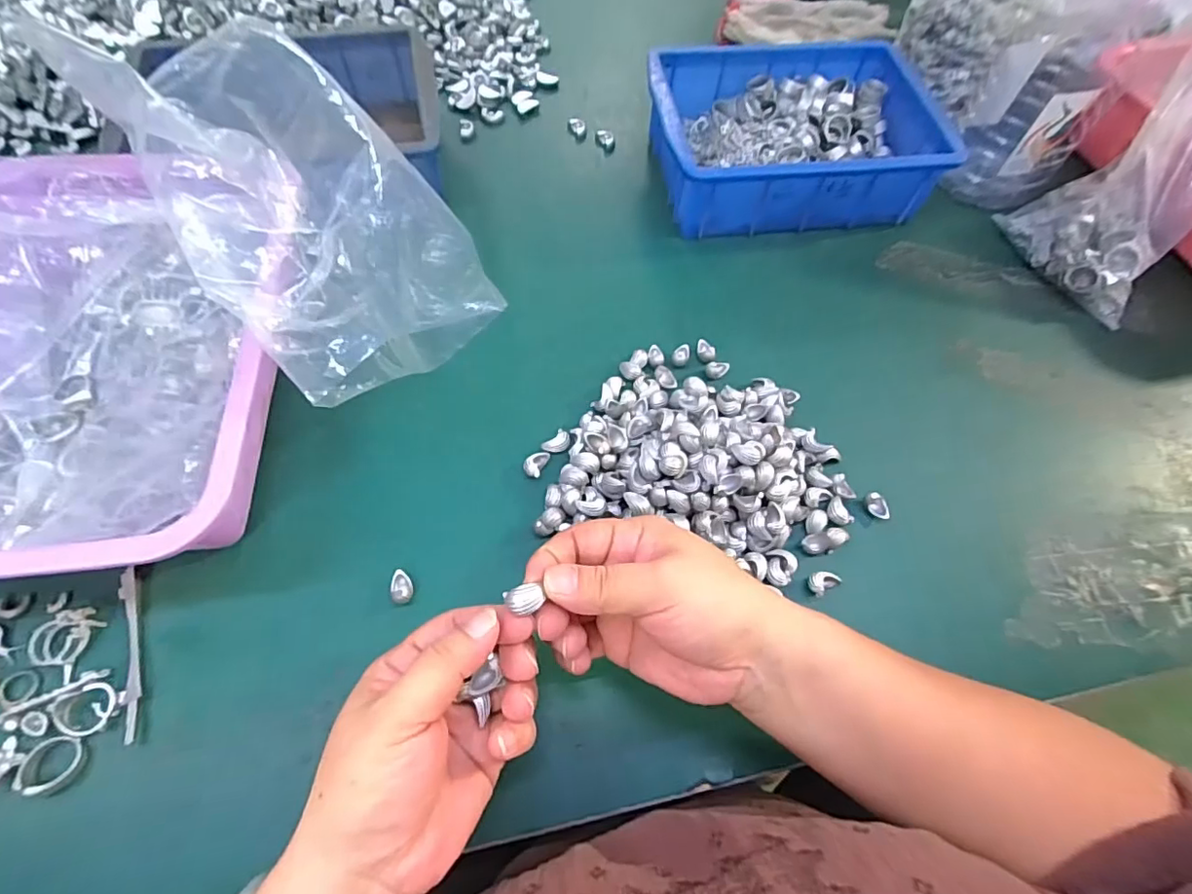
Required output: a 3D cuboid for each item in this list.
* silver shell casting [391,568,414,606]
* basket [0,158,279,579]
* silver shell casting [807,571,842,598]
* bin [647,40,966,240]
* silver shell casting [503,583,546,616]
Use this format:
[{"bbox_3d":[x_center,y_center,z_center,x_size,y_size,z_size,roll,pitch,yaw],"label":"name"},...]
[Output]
[{"bbox_3d":[-0.117,0.084,0.333,0.011,0.011,0.021,-8,62,-6],"label":"silver shell casting"},{"bbox_3d":[-0.309,-0.055,0.355,0.219,0.088,0.297,-3,63,-6],"label":"basket"},{"bbox_3d":[0.142,0.085,0.348,0.021,0.013,0.013,-30,67,-17],"label":"silver shell casting"},{"bbox_3d":[0.175,-0.284,0.513,0.239,0.074,0.176,-5,62,-5],"label":"bin"},{"bbox_3d":[-0.031,0.066,0.239,0.015,0.006,0.011,-16,64,-10],"label":"silver shell casting"}]

